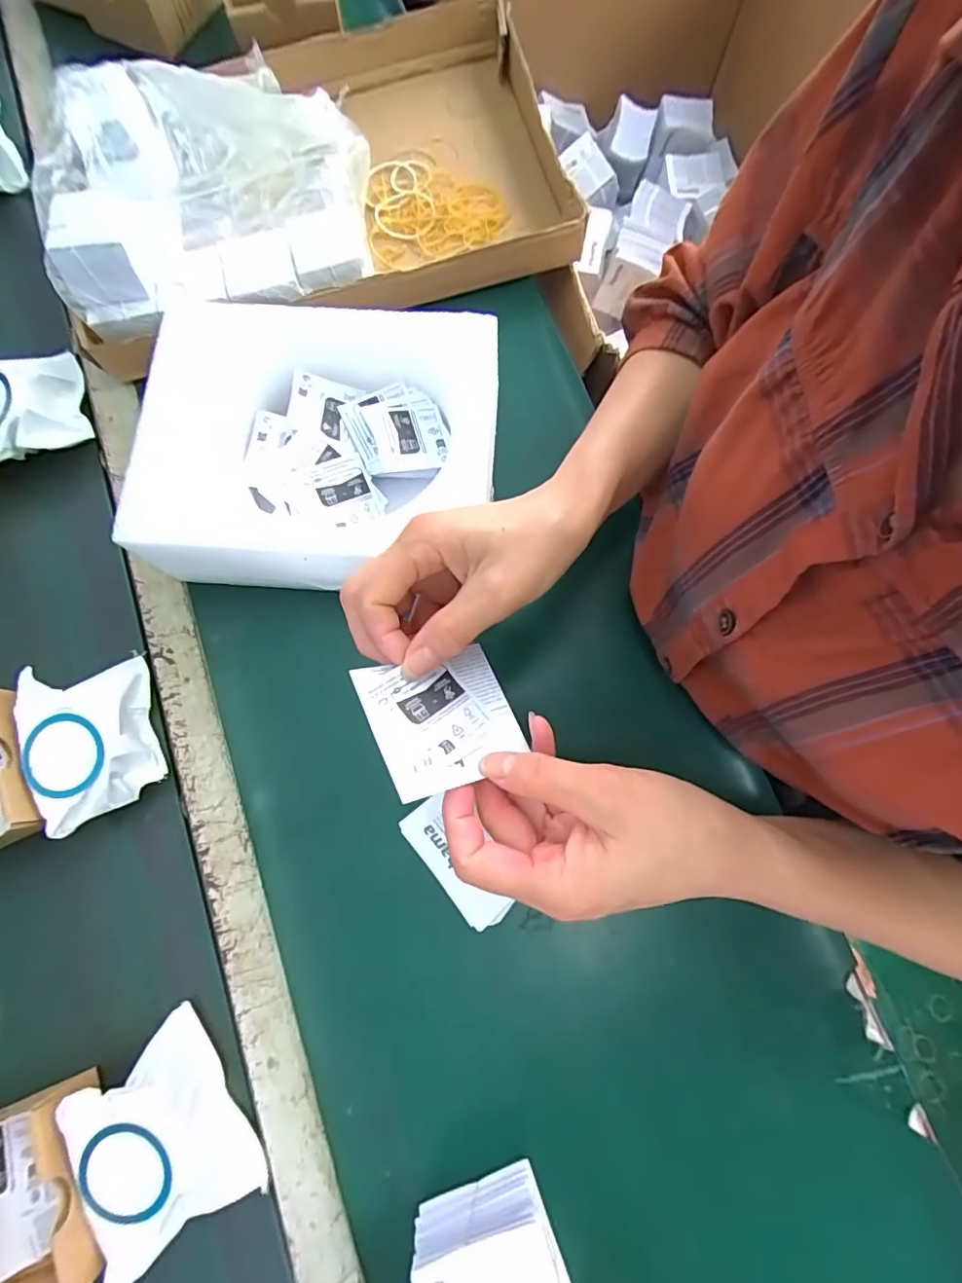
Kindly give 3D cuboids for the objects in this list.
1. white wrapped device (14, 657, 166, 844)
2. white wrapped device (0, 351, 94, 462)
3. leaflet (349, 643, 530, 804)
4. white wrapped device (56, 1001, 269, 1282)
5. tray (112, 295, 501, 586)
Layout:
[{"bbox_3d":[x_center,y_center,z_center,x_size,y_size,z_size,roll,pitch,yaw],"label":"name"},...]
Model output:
[{"bbox_3d":[-0.271,0.069,0.376,0.069,0.043,0.107,-17,77,-3],"label":"white wrapped device"},{"bbox_3d":[-0.373,-0.194,0.438,0.082,0.040,0.105,-21,78,-4],"label":"white wrapped device"},{"bbox_3d":[-0.018,0.037,0.269,0.073,0.005,0.067,-10,61,-32],"label":"leaflet"},{"bbox_3d":[-0.192,0.297,0.324,0.078,0.040,0.108,-26,78,-5],"label":"white wrapped device"},{"bbox_3d":[-0.116,-0.134,0.395,0.244,0.082,0.183,2,77,2],"label":"tray"}]

